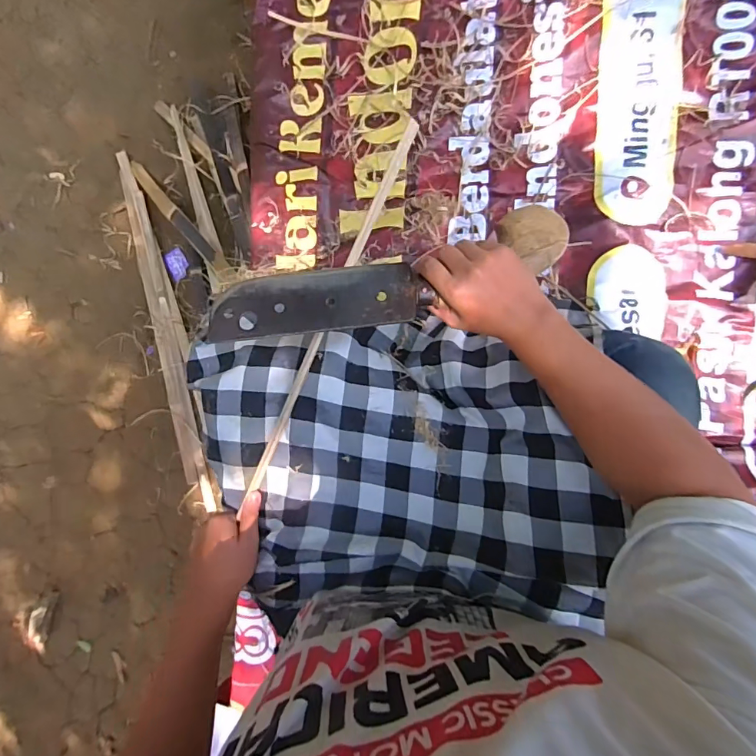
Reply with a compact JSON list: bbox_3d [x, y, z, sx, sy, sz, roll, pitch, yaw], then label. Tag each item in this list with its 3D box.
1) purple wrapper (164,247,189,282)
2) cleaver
[{"bbox_3d":[-0.555,-0.317,1.224,0.054,0.014,0.089,-26,89,8],"label":"purple wrapper"},{"bbox_3d":[0.009,-0.096,0.452,0.369,0.020,0.077,-14,90,2],"label":"cleaver"}]

